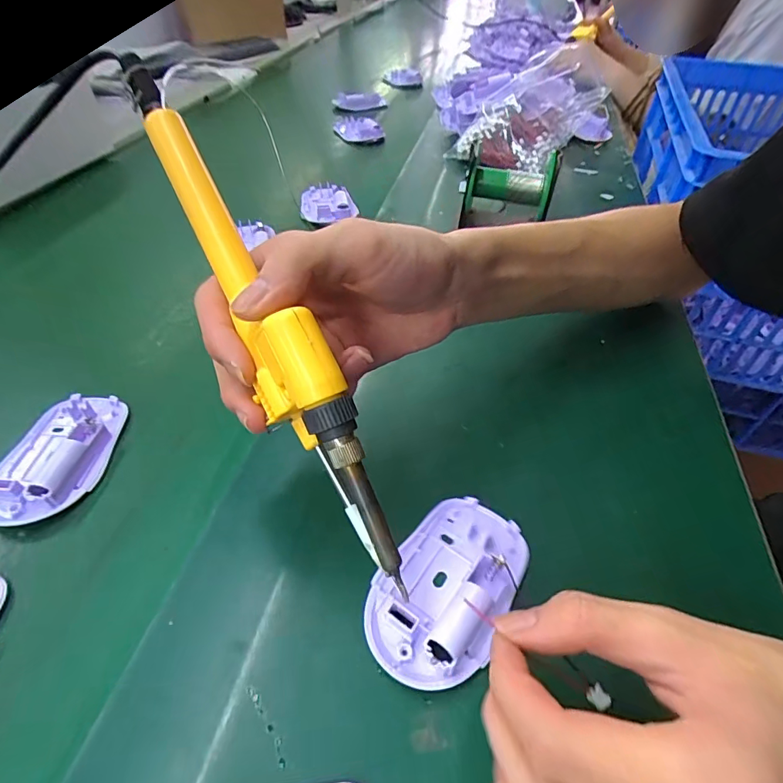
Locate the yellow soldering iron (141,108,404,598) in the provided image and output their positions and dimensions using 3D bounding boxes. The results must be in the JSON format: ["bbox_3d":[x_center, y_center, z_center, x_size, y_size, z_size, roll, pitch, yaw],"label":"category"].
[{"bbox_3d":[-0.047,-0.023,0.178,0.022,0.032,0.202,-26,80,-26],"label":"yellow soldering iron"}]

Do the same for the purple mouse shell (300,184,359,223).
[{"bbox_3d":[-0.073,-0.217,0.528,0.059,0.024,0.079,-8,46,-9],"label":"purple mouse shell"}]

